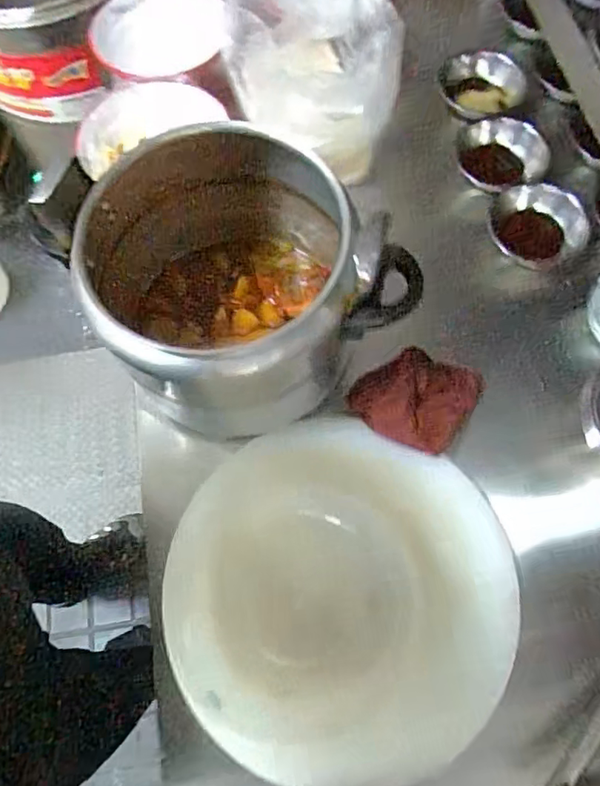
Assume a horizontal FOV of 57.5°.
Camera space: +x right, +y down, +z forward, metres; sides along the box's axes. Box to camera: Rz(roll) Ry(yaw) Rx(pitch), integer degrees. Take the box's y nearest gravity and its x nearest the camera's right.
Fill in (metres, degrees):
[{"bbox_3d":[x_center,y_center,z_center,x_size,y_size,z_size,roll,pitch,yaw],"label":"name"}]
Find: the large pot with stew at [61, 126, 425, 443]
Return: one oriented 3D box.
[{"bbox_3d":[-0.070,-0.117,0.585,0.277,0.219,0.273,0,68,1],"label":"large pot with stew"}]

